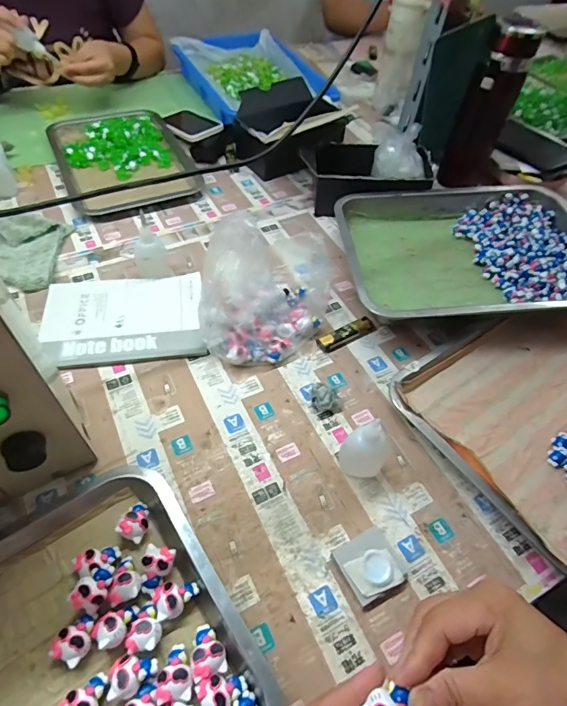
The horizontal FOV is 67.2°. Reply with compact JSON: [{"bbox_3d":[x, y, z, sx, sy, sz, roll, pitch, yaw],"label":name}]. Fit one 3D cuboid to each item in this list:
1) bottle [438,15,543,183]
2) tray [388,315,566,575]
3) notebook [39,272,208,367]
[{"bbox_3d":[0.297,-0.353,0.623,0.063,0.212,0.060,22,54,11],"label":"bottle"},{"bbox_3d":[0.310,0.067,0.488,0.300,0.038,0.261,-27,60,-23],"label":"tray"},{"bbox_3d":[-0.203,-0.047,0.547,0.191,0.009,0.138,-6,54,-10],"label":"notebook"}]

